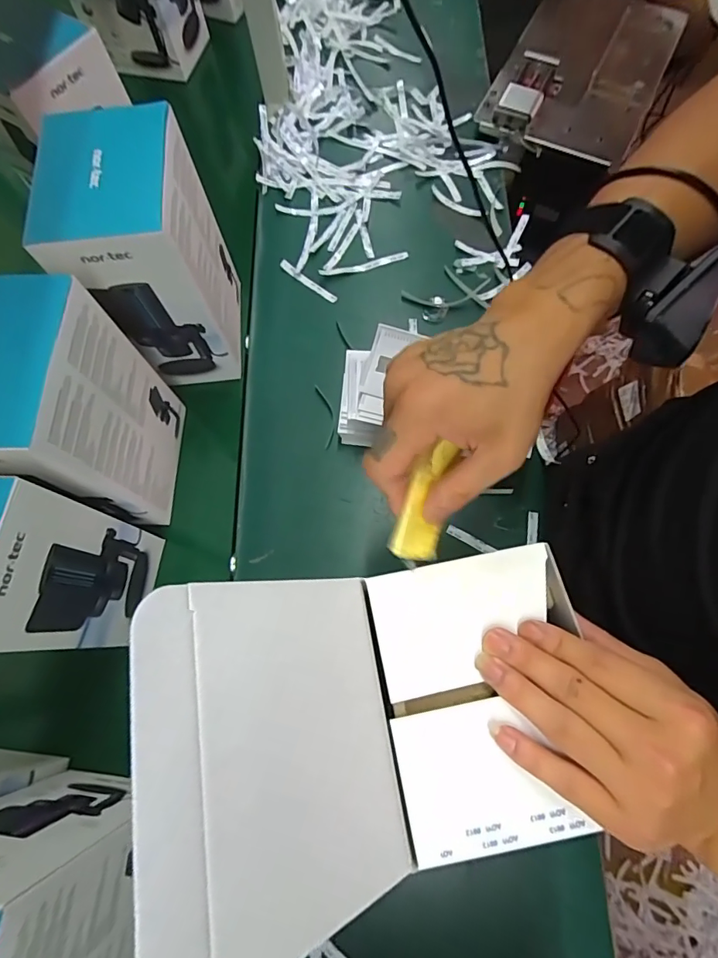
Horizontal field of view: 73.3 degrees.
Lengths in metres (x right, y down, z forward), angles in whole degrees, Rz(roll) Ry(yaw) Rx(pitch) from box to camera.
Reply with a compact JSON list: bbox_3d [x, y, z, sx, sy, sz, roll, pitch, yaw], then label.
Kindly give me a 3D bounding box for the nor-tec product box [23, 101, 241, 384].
[{"bbox_3d":[-0.211,-0.224,0.509,0.114,0.226,0.150,-6,74,-1],"label":"nor-tec product box"}]

